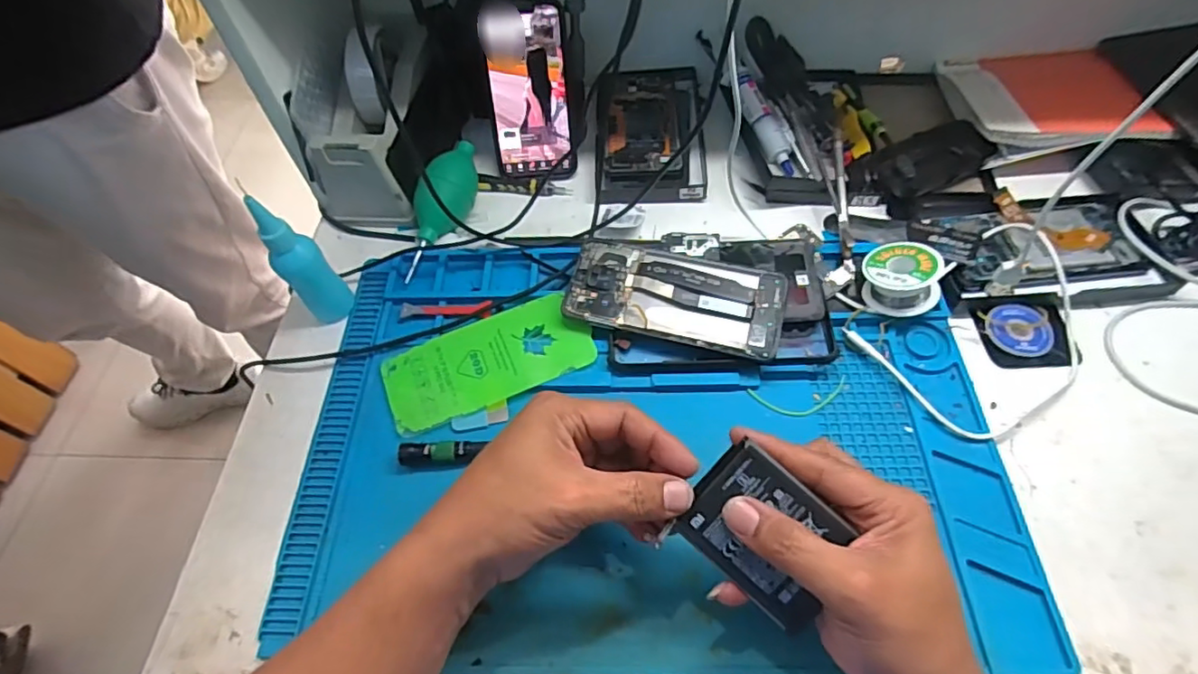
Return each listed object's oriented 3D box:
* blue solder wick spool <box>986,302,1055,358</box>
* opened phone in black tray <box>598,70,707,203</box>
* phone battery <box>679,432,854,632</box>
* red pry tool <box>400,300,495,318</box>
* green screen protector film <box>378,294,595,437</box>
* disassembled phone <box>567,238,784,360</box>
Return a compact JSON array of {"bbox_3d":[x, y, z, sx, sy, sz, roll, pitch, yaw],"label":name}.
[{"bbox_3d":[0.321,-0.005,0.450,0.045,0.007,0.048,-1,60,2],"label":"blue solder wick spool"},{"bbox_3d":[0.052,-0.207,0.576,0.095,0.020,0.177,1,60,3],"label":"opened phone in black tray"},{"bbox_3d":[0.090,0.105,0.315,0.086,0.004,0.065,42,98,9],"label":"phone battery"},{"bbox_3d":[-0.125,-0.023,0.482,0.073,0.005,0.017,0,60,2],"label":"red pry tool"},{"bbox_3d":[-0.085,0.017,0.453,0.154,0.004,0.075,-21,59,-9],"label":"green screen protector film"},{"bbox_3d":[0.057,-0.031,0.451,0.161,0.006,0.075,13,68,11],"label":"disassembled phone"}]

